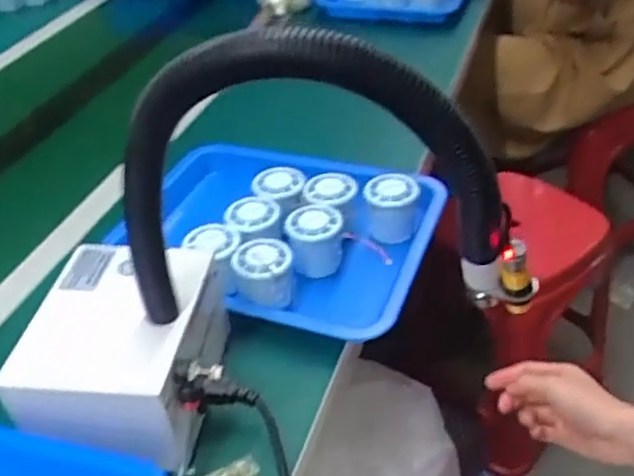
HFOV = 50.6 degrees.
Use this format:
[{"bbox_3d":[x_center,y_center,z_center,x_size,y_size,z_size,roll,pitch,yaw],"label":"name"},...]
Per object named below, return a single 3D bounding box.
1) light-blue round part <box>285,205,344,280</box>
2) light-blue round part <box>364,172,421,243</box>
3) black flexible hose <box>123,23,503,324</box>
[{"bbox_3d":[-0.002,0.002,0.702,0.056,0.053,0.053,-3,40,3],"label":"light-blue round part"},{"bbox_3d":[0.082,-0.034,0.733,0.058,0.051,0.056,-3,40,4],"label":"light-blue round part"},{"bbox_3d":[-0.008,-0.033,0.425,0.250,0.202,0.027,-3,40,3],"label":"black flexible hose"}]

